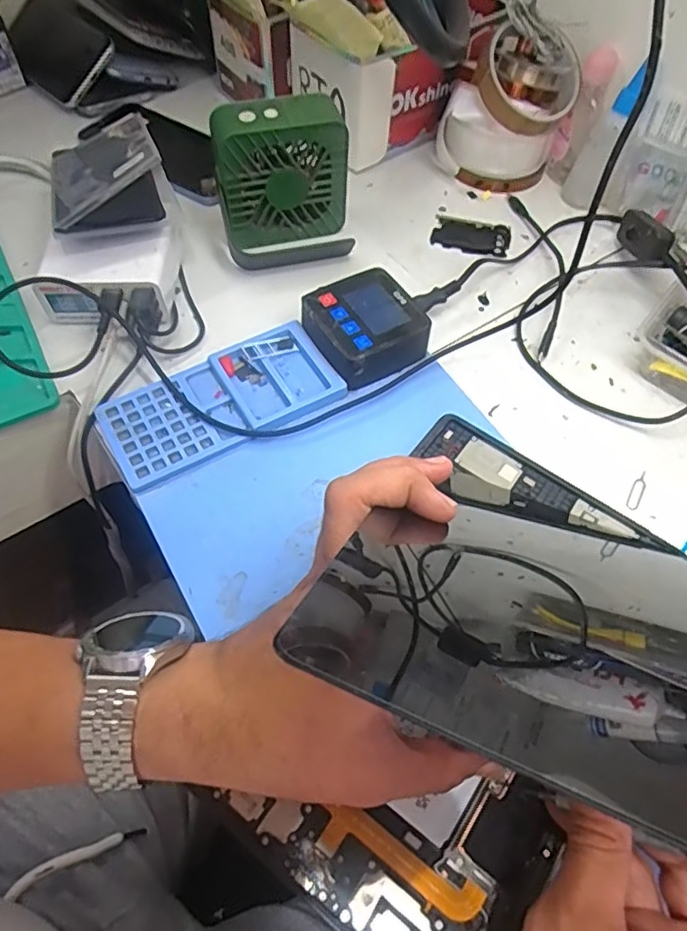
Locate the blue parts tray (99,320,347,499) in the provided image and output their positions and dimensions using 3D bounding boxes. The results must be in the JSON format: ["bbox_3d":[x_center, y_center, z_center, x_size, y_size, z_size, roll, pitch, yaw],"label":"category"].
[{"bbox_3d":[-0.078,-0.043,0.376,0.146,0.010,0.071,-25,63,-18],"label":"blue parts tray"}]

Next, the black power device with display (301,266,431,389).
[{"bbox_3d":[0.013,-0.095,0.403,0.073,0.030,0.072,-22,62,-17],"label":"black power device with display"}]

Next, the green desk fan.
[{"bbox_3d":[-0.046,-0.212,0.441,0.101,0.090,0.070,-7,59,-8],"label":"green desk fan"}]

